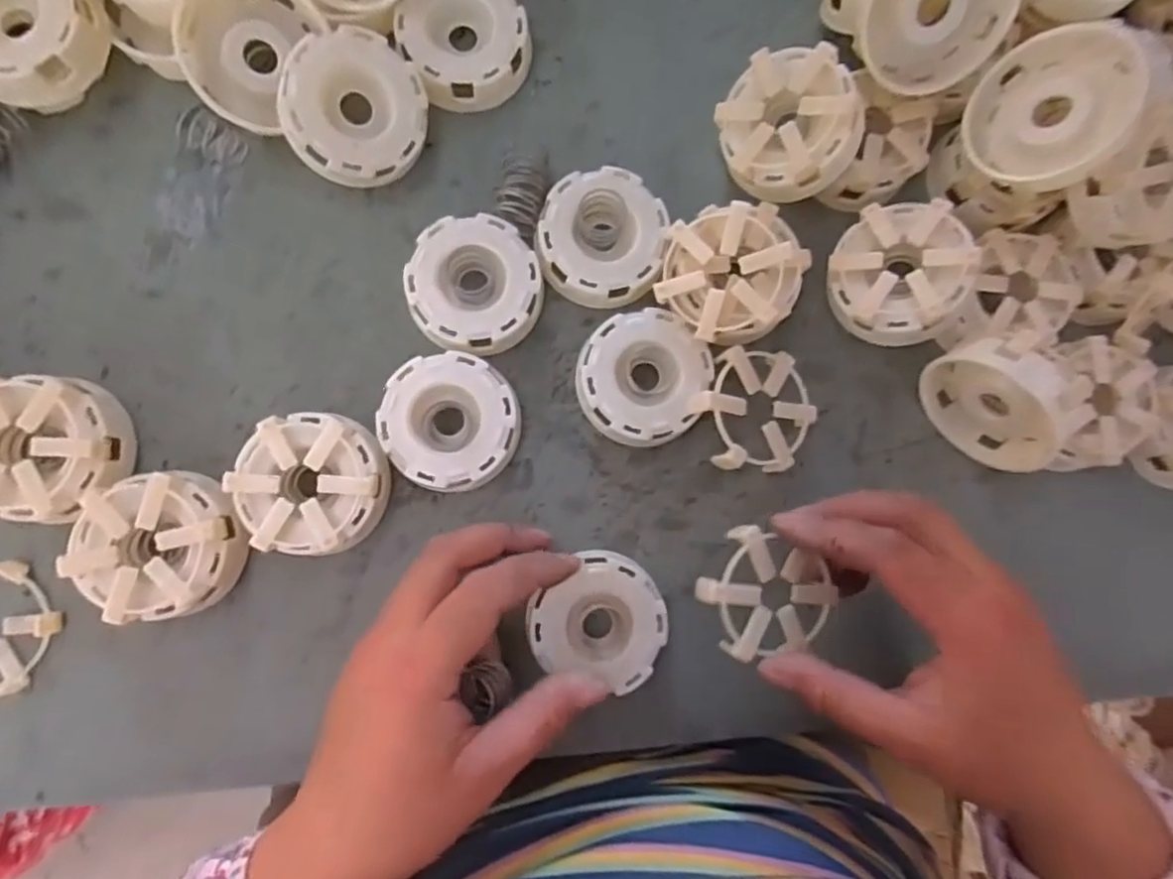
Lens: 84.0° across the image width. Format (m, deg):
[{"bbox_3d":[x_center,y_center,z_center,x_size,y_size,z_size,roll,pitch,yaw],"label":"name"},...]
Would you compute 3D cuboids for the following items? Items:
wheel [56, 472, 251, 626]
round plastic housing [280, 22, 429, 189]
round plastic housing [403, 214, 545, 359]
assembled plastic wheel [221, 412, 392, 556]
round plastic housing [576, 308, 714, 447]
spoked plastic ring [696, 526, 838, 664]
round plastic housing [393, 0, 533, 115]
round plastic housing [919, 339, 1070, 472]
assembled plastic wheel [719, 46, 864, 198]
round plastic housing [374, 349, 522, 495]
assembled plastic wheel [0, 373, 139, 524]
[{"bbox_3d":[-0.193,0.046,0.297,0.064,0.032,0.065,0,86,-5],"label":"wheel"},{"bbox_3d":[-0.110,-0.156,0.312,0.064,0.020,0.064,-4,102,-21],"label":"round plastic housing"},{"bbox_3d":[-0.055,-0.075,0.323,0.063,0.020,0.064,0,86,-5],"label":"round plastic housing"},{"bbox_3d":[-0.128,0.021,0.305,0.063,0.032,0.063,0,86,-5],"label":"assembled plastic wheel"},{"bbox_3d":[0.026,-0.030,0.326,0.062,0.022,0.064,0,86,-5],"label":"round plastic housing"},{"bbox_3d":[0.081,0.072,0.288,0.059,0.014,0.054,0,86,-5],"label":"spoked plastic ring"},{"bbox_3d":[-0.062,-0.202,0.332,0.062,0.022,0.063,0,86,-5],"label":"round plastic housing"},{"bbox_3d":[0.201,-0.017,0.317,0.028,0.061,0.069,-37,90,-6],"label":"round plastic housing"},{"bbox_3d":[0.099,-0.154,0.319,0.062,0.027,0.064,45,110,16],"label":"assembled plastic wheel"},{"bbox_3d":[-0.066,-0.008,0.317,0.064,0.020,0.063,0,86,-5],"label":"round plastic housing"},{"bbox_3d":[-0.247,0.004,0.296,0.065,0.034,0.063,0,86,-5],"label":"assembled plastic wheel"}]

